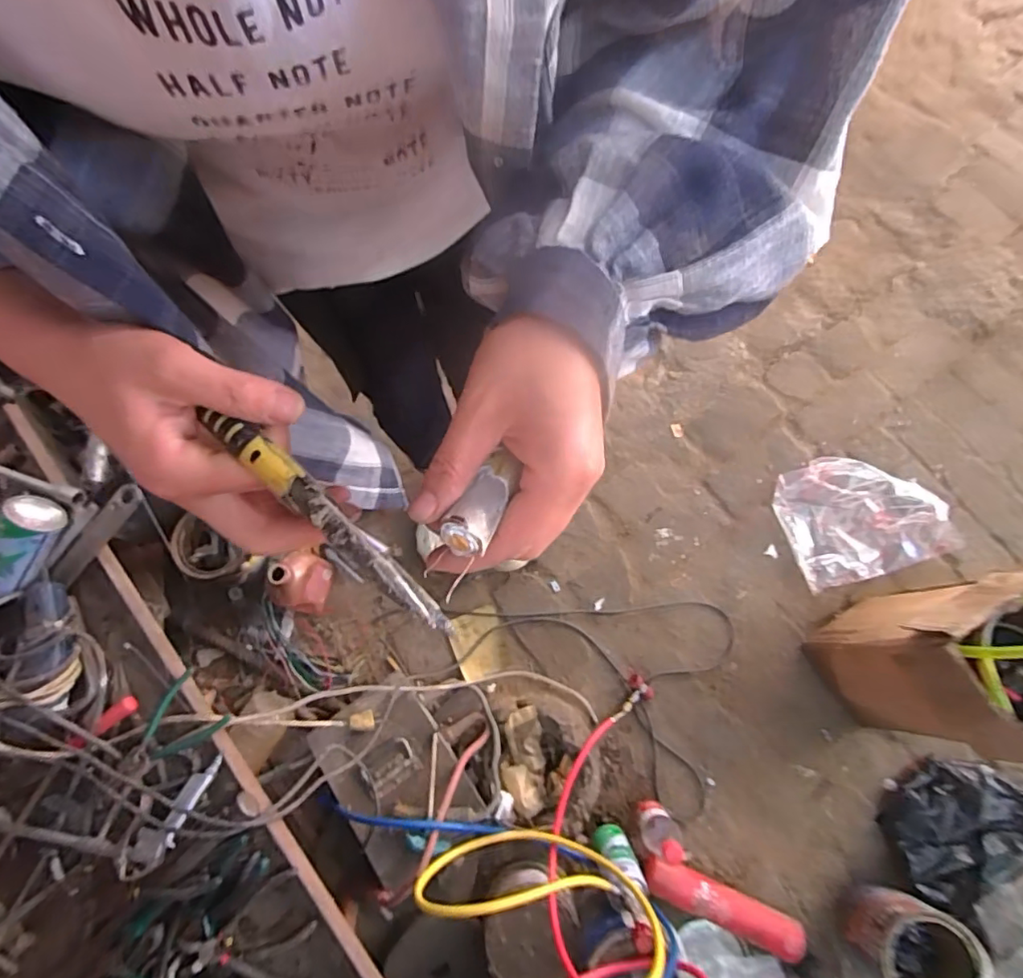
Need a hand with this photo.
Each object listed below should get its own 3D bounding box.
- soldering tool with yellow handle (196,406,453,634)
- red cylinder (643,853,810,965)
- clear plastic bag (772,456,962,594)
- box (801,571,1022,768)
[{"bbox_3d":[-0.080,0.011,0.235,0.149,0.013,0.017,38,78,22],"label":"soldering tool with yellow handle"},{"bbox_3d":[0.360,0.728,0.986,0.284,0.066,0.075,23,76,7],"label":"red cylinder"},{"bbox_3d":[0.742,0.049,1.196,0.318,0.065,0.265,-17,75,-3],"label":"clear plastic bag"},{"bbox_3d":[0.726,0.281,0.951,0.279,0.425,0.207,-35,76,-8],"label":"box"}]

